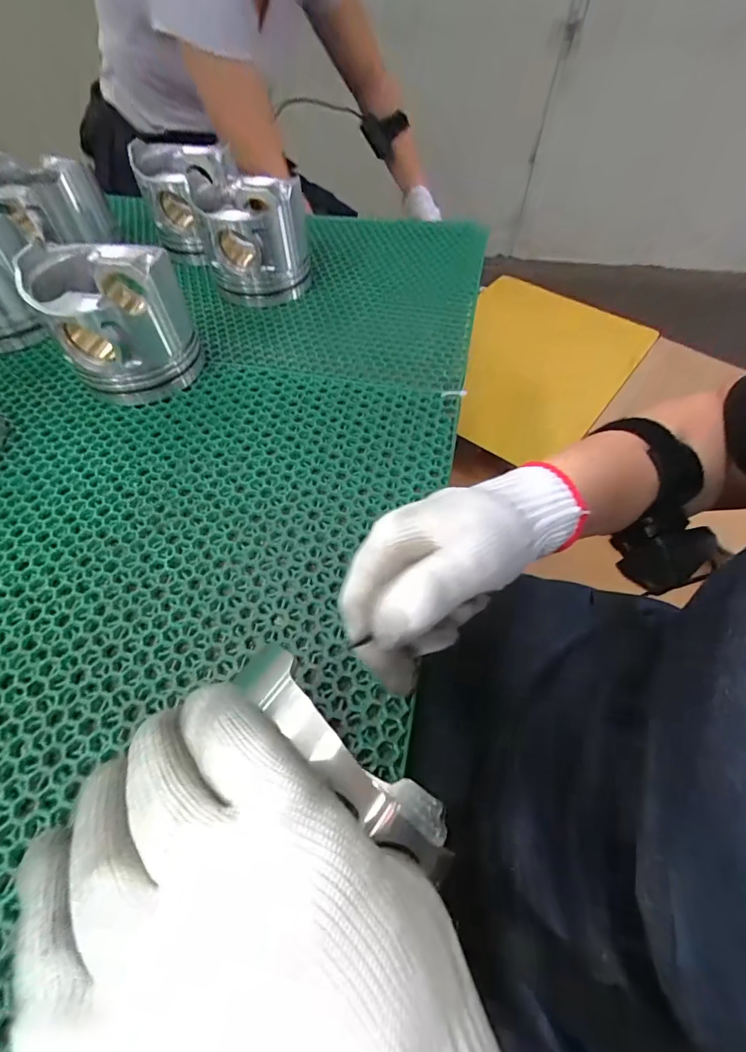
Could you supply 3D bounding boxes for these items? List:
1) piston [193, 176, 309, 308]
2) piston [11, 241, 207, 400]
[{"bbox_3d":[-0.128,-0.317,0.477,0.111,0.087,0.115,-10,58,-7],"label":"piston"},{"bbox_3d":[-0.223,-0.183,0.379,0.110,0.095,0.116,-27,62,-17],"label":"piston"}]

